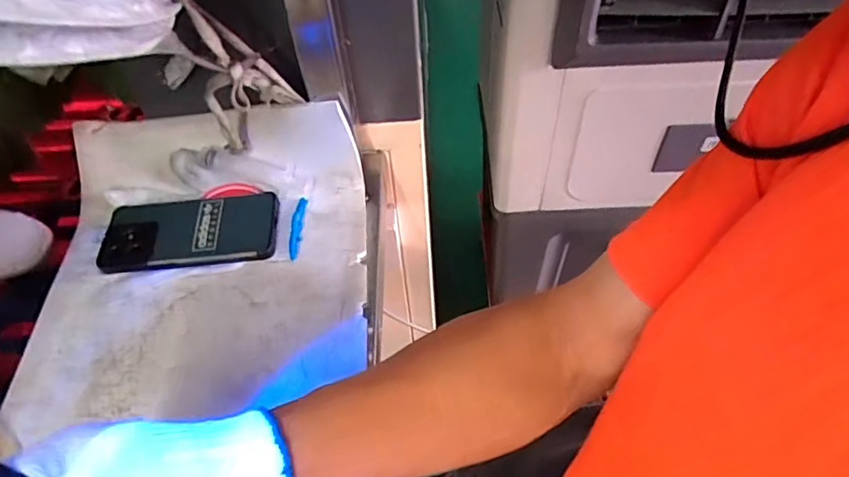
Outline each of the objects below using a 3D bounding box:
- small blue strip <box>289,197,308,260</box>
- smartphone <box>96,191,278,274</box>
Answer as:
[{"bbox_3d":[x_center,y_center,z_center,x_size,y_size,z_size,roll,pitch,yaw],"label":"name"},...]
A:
[{"bbox_3d":[-0.127,-0.010,0.545,0.010,0.014,0.069,1,51,3],"label":"small blue strip"},{"bbox_3d":[-0.228,-0.009,0.534,0.160,0.010,0.081,-4,55,-3],"label":"smartphone"}]

